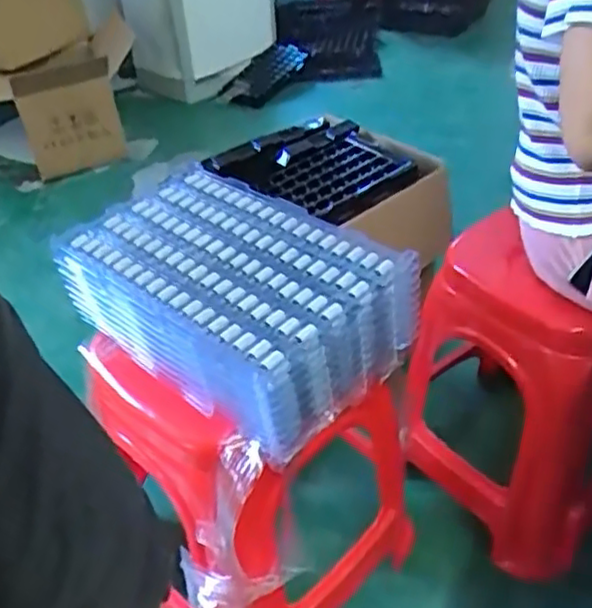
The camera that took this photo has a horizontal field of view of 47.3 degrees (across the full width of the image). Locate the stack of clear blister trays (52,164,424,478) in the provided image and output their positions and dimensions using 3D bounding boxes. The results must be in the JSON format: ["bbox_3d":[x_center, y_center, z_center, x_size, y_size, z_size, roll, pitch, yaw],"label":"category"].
[{"bbox_3d":[-0.077,-0.010,0.791,0.371,0.125,0.226,28,50,33],"label":"stack of clear blister trays"}]

